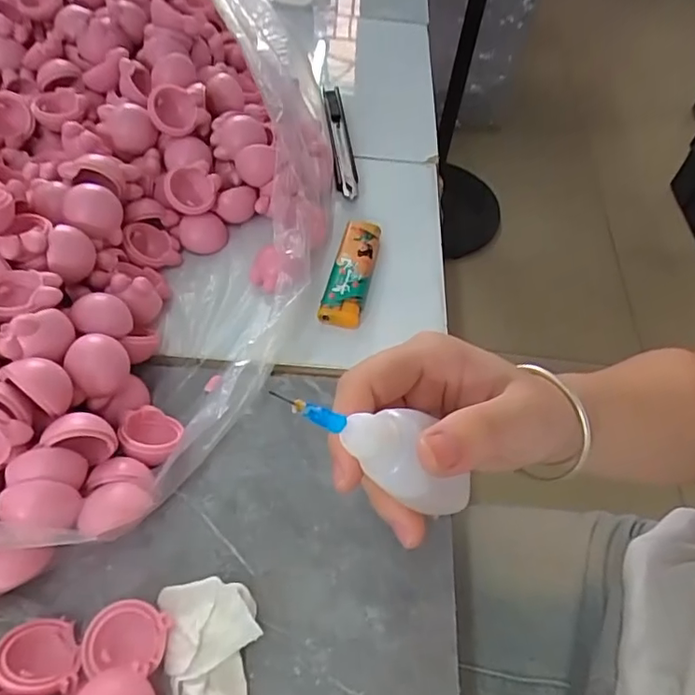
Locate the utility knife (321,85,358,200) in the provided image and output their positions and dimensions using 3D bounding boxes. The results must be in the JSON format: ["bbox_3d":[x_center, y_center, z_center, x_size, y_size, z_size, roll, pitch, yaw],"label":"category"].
[{"bbox_3d":[-0.006,-0.158,0.426,0.017,0.016,0.131,-4,54,-6],"label":"utility knife"}]

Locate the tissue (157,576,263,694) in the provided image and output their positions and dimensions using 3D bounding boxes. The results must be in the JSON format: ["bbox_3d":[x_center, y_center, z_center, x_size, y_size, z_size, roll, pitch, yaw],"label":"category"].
[{"bbox_3d":[-0.051,0.120,0.219,0.035,0.015,0.060,-13,56,-12],"label":"tissue"}]

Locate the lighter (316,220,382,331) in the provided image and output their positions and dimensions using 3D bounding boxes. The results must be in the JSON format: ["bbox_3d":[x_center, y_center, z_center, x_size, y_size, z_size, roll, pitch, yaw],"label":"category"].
[{"bbox_3d":[0.003,-0.045,0.342,0.023,0.014,0.077,12,54,6],"label":"lighter"}]

